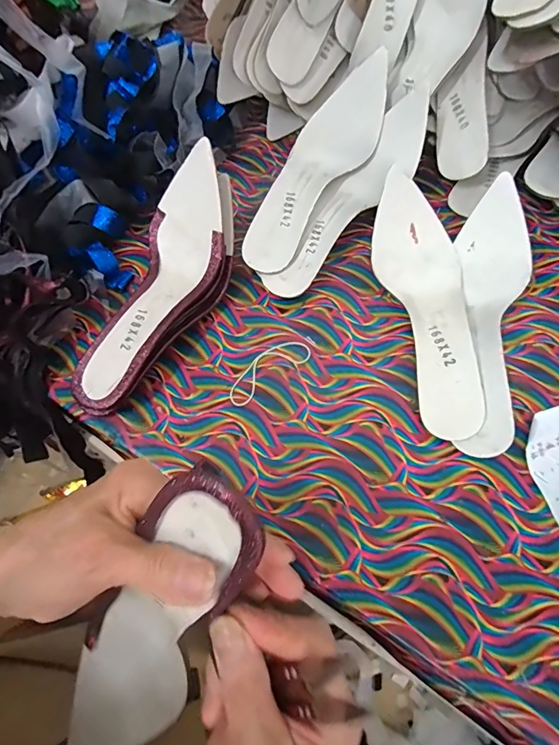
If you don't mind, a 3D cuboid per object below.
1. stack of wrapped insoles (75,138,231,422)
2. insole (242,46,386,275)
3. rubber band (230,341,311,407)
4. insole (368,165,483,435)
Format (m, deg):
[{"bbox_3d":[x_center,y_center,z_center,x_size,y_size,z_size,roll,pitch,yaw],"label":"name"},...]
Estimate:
[{"bbox_3d":[-0.107,-0.081,0.389,0.084,0.084,0.250,17,66,9],"label":"stack of wrapped insoles"},{"bbox_3d":[0.035,-0.215,0.439,0.076,0.042,0.248,29,82,14],"label":"insole"},{"bbox_3d":[-0.012,-0.004,0.398,0.090,0.004,0.033,-35,69,-14],"label":"rubber band"},{"bbox_3d":[0.145,-0.067,0.391,0.074,0.062,0.244,-11,65,-4],"label":"insole"}]

